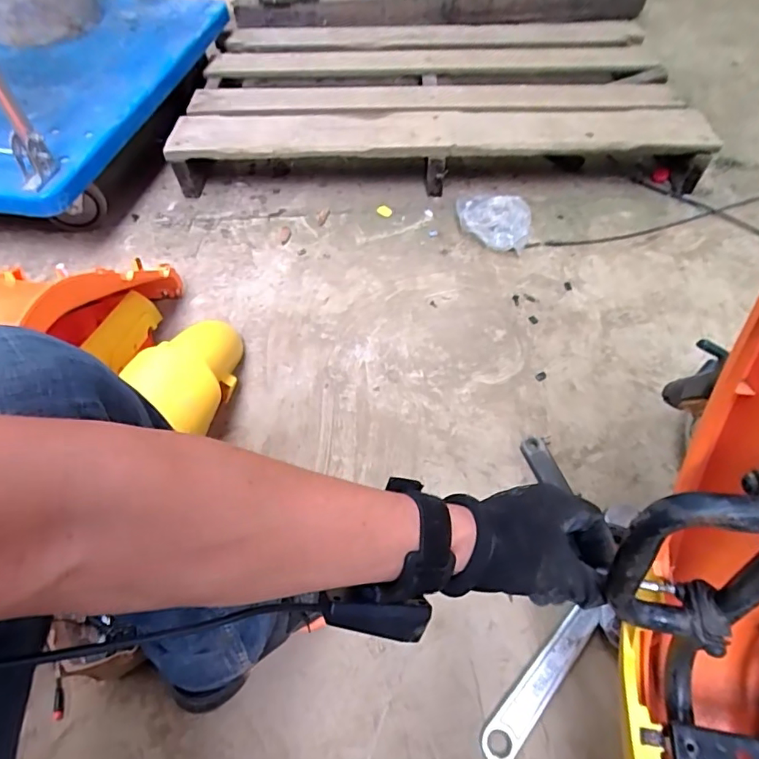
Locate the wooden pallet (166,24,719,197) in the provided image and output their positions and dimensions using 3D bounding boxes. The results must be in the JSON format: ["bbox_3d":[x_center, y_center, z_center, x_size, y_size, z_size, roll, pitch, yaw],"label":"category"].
[{"bbox_3d":[0.122,-0.683,1.203,1.099,0.137,0.619,-1,56,1],"label":"wooden pallet"}]

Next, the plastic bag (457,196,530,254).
[{"bbox_3d":[0.229,-0.321,1.004,0.156,0.042,0.138,16,58,12],"label":"plastic bag"}]

